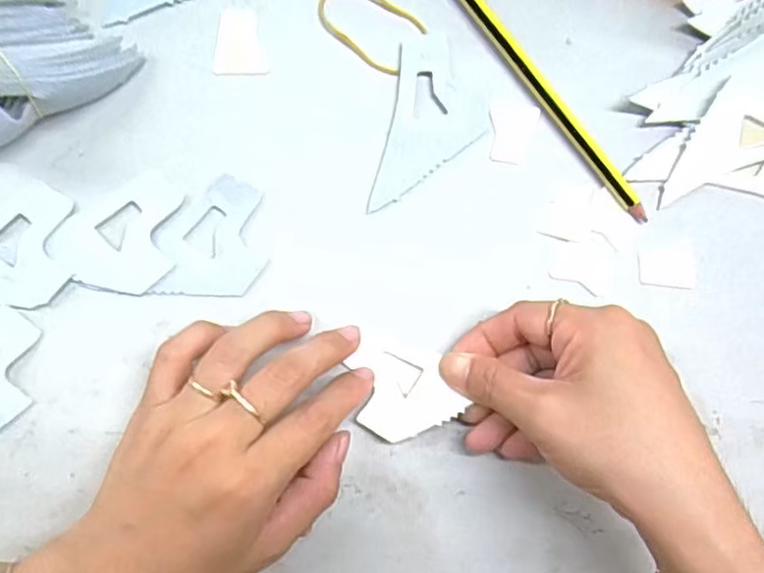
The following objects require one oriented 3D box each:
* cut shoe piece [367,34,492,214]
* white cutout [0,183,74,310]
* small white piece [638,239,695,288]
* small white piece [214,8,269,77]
[{"bbox_3d":[0.025,-0.073,0.314,0.046,0.005,0.081,11,91,-4],"label":"cut shoe piece"},{"bbox_3d":[-0.168,-0.007,0.292,0.081,0.004,0.044,-34,93,-2],"label":"white cutout"},{"bbox_3d":[0.139,-0.010,0.328,0.028,0.004,0.022,-7,92,-3],"label":"small white piece"},{"bbox_3d":[-0.064,-0.110,0.301,0.023,0.004,0.028,-4,92,-3],"label":"small white piece"}]

